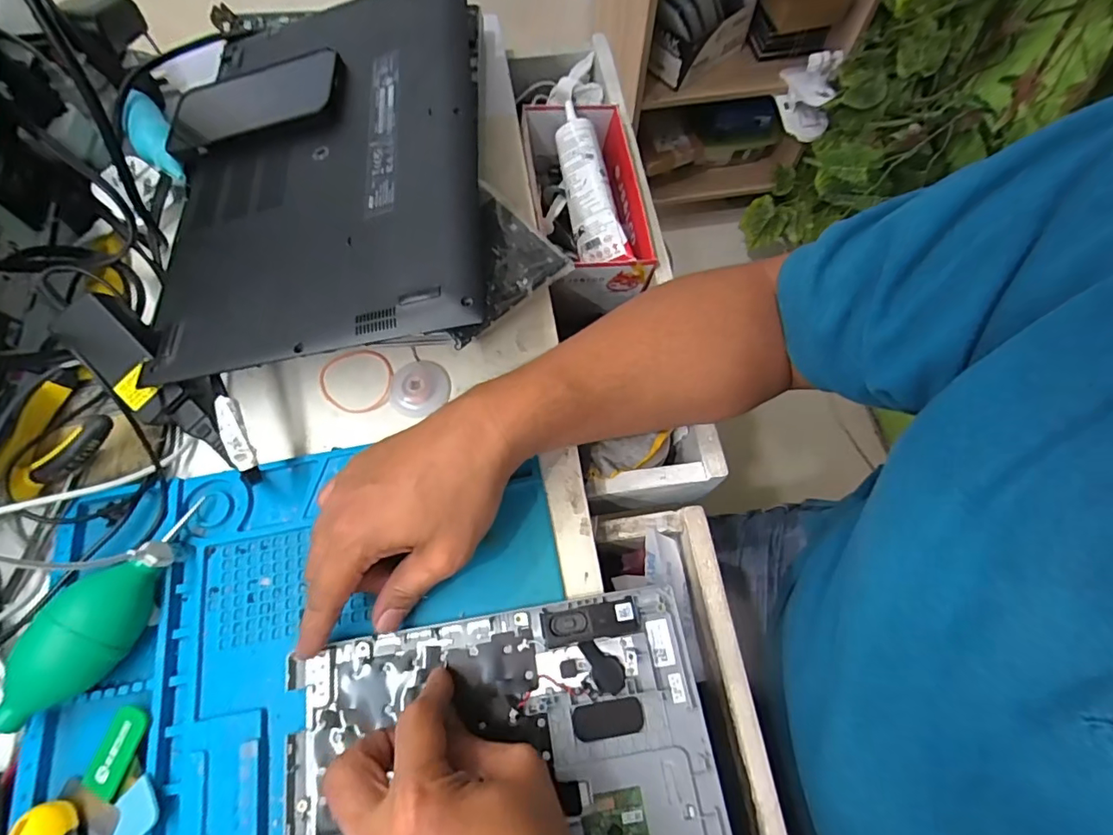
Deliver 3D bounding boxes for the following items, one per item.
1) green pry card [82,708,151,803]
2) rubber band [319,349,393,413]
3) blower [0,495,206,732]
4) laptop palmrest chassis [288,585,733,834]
[{"bbox_3d":[-0.254,0.192,0.301,0.023,0.006,0.046,17,76,14],"label":"green pry card"},{"bbox_3d":[-0.151,-0.028,0.396,0.055,0.004,0.052,0,68,0],"label":"rubber band"},{"bbox_3d":[-0.264,0.115,0.315,0.039,0.045,0.141,22,70,9],"label":"blower"},{"bbox_3d":[-0.013,0.290,0.262,0.234,0.012,0.361,-9,68,-3],"label":"laptop palmrest chassis"}]

